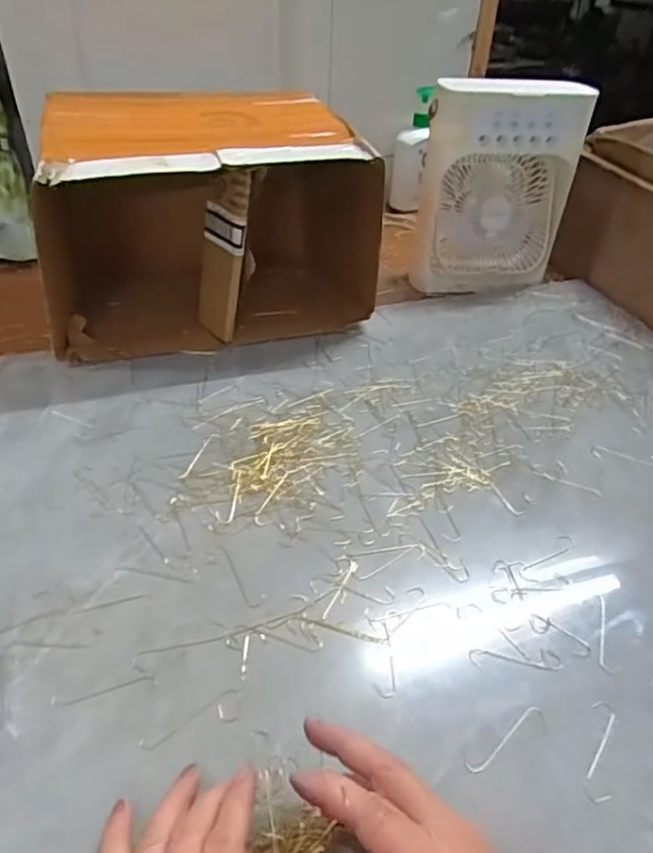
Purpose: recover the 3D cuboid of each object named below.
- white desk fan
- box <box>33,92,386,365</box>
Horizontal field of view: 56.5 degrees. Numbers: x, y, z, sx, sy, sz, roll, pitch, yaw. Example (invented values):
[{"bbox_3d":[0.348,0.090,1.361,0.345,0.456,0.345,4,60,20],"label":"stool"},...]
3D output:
[{"bbox_3d":[0.223,-0.315,0.810,0.190,0.248,0.090,-11,43,-17],"label":"white desk fan"},{"bbox_3d":[-0.139,-0.237,0.695,0.338,0.213,0.213,-10,42,-15],"label":"box"}]

